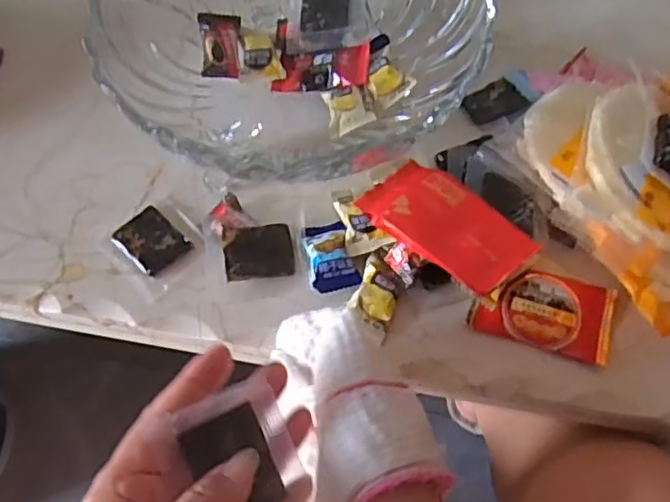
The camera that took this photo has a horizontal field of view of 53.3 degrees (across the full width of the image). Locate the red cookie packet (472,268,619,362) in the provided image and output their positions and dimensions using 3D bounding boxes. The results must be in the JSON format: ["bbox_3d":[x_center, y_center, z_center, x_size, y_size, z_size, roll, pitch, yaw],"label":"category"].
[{"bbox_3d":[0.124,0.035,0.396,0.078,0.014,0.049,15,61,8],"label":"red cookie packet"}]

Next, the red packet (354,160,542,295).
[{"bbox_3d":[0.066,-0.017,0.398,0.054,0.013,0.101,-39,63,-23],"label":"red packet"}]

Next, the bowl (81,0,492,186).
[{"bbox_3d":[-0.033,-0.147,0.449,0.227,0.097,0.217,0,60,0],"label":"bowl"}]

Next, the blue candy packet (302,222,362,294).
[{"bbox_3d":[-0.003,0.003,0.411,0.028,0.014,0.047,-11,60,-6],"label":"blue candy packet"}]

